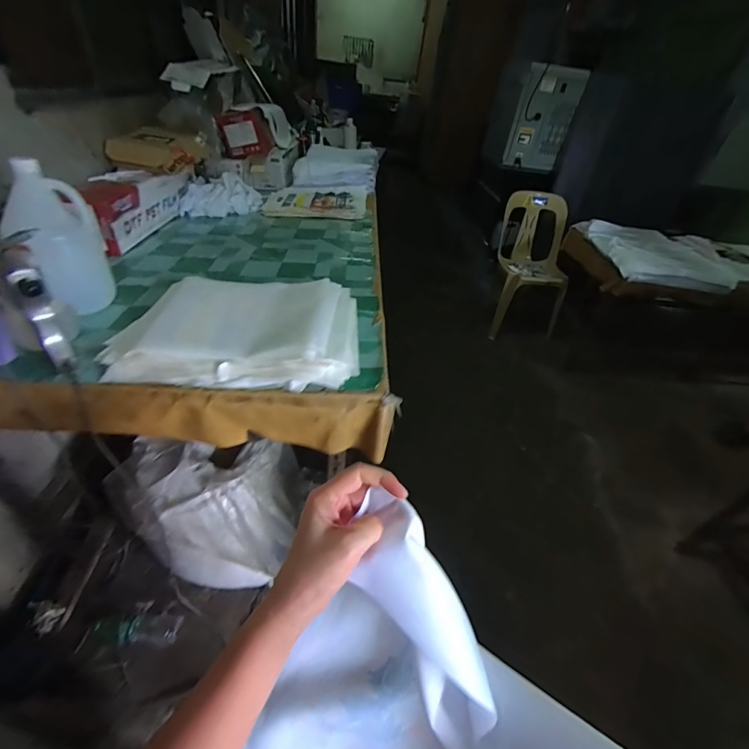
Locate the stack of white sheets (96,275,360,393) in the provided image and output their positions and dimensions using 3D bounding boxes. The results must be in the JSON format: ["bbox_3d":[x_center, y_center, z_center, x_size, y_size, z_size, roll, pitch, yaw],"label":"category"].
[{"bbox_3d":[-0.268,-0.100,0.772,0.464,0.050,0.336,2,40,-7],"label":"stack of white sheets"}]

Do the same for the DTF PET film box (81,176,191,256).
[{"bbox_3d":[-0.772,-0.565,1.209,0.122,0.143,0.574,5,39,-3],"label":"DTF PET film box"}]

